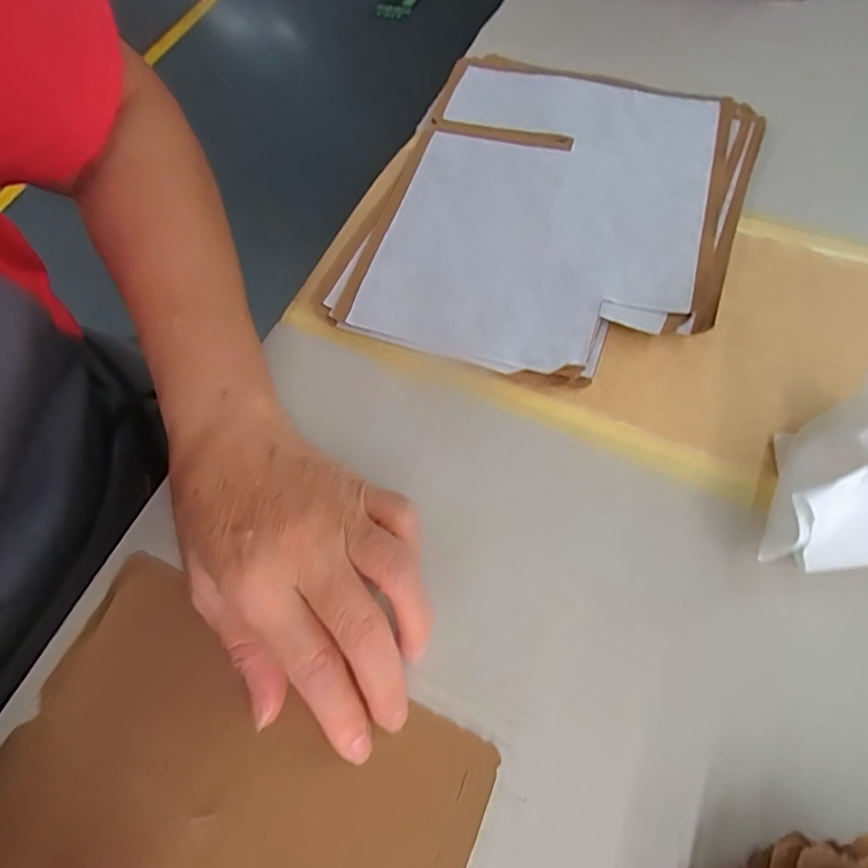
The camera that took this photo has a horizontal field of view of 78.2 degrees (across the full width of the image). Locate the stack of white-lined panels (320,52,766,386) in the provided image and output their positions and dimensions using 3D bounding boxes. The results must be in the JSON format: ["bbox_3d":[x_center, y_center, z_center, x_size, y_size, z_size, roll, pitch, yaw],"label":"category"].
[{"bbox_3d":[0.073,-0.138,0.328,0.202,0.016,0.241,18,68,10],"label":"stack of white-lined panels"}]

